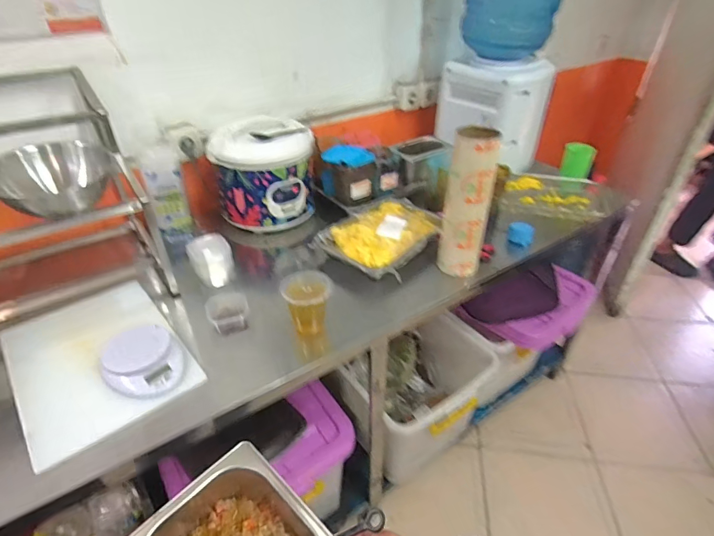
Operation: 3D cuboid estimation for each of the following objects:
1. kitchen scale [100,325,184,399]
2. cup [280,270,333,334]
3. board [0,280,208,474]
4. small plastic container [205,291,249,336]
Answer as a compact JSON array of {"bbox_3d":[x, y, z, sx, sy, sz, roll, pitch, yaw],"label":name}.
[{"bbox_3d":[-0.360,0.157,0.697,0.116,0.041,0.129,-28,46,-32],"label":"kitchen scale"},{"bbox_3d":[-0.097,0.073,0.798,0.087,0.102,0.091,1,37,0],"label":"cup"},{"bbox_3d":[-0.457,0.154,0.731,0.248,0.019,0.342,-28,46,-32],"label":"board"},{"bbox_3d":[-0.254,0.089,0.814,0.076,0.060,0.066,-11,39,-16],"label":"small plastic container"}]

